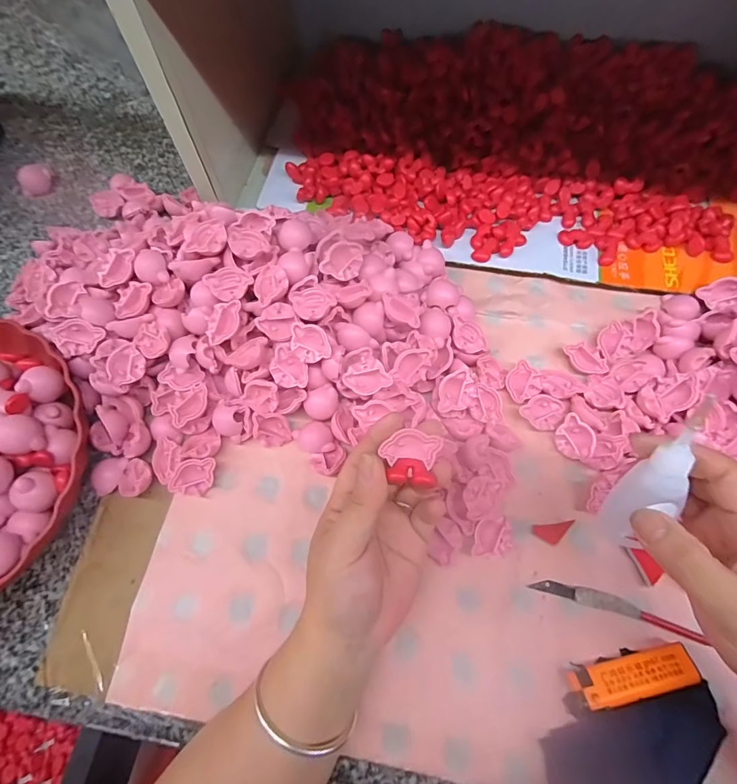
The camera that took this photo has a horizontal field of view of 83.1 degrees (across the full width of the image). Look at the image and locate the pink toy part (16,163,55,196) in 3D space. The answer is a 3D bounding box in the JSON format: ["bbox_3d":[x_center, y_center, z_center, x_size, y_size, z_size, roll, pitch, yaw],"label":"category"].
[{"bbox_3d":[-0.368,-0.236,0.460,0.039,0.019,0.034,-43,72,-12],"label":"pink toy part"}]

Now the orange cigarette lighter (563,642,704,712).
[{"bbox_3d":[0.169,0.184,0.269,0.077,0.017,0.023,-14,68,-1],"label":"orange cigarette lighter"}]

